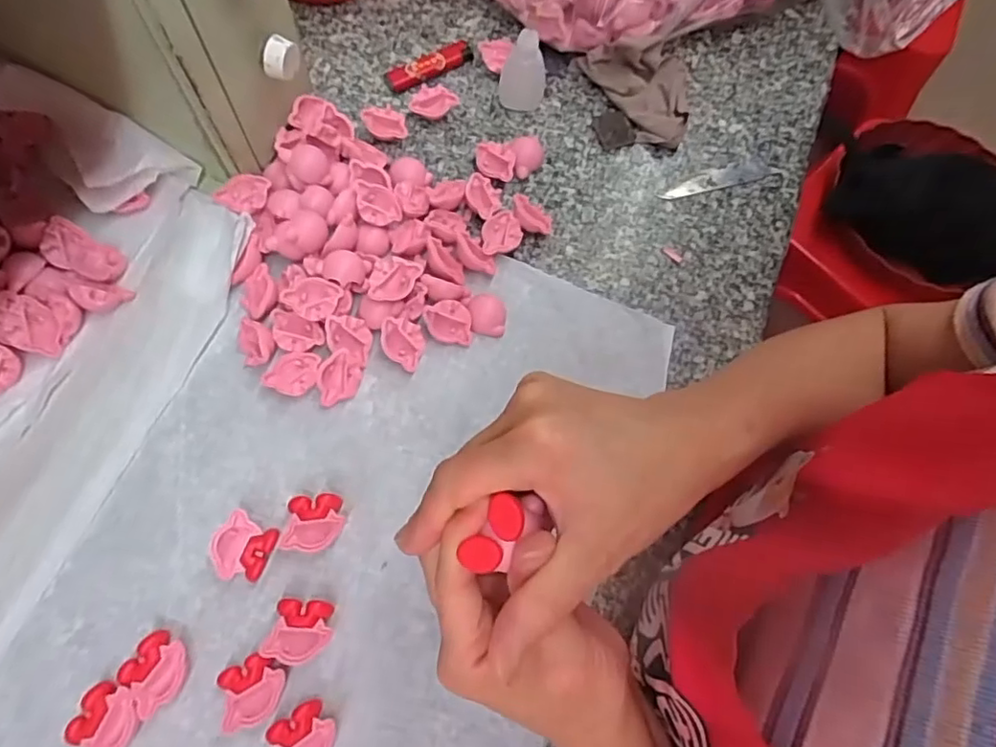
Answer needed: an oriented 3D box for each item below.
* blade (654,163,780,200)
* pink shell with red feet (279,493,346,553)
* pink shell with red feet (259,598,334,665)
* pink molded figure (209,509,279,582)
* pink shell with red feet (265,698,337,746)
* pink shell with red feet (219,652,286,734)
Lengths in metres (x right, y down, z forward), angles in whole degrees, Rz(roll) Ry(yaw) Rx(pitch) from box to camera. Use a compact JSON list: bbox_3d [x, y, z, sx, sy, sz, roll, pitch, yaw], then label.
[{"bbox_3d":[0.177,-0.157,0.489,0.103,0.004,0.020,-13,72,-10],"label":"blade"},{"bbox_3d":[-0.111,0.091,0.371,0.033,0.016,0.034,7,70,-3],"label":"pink shell with red feet"},{"bbox_3d":[-0.113,0.148,0.351,0.034,0.015,0.033,8,70,-2],"label":"pink shell with red feet"},{"bbox_3d":[-0.151,0.104,0.363,0.033,0.016,0.035,28,70,5],"label":"pink molded figure"},{"bbox_3d":[-0.106,0.200,0.332,0.034,0.016,0.033,-31,76,-15],"label":"pink shell with red feet"},{"bbox_3d":[-0.135,0.175,0.338,0.033,0.014,0.033,2,70,-5],"label":"pink shell with red feet"}]

